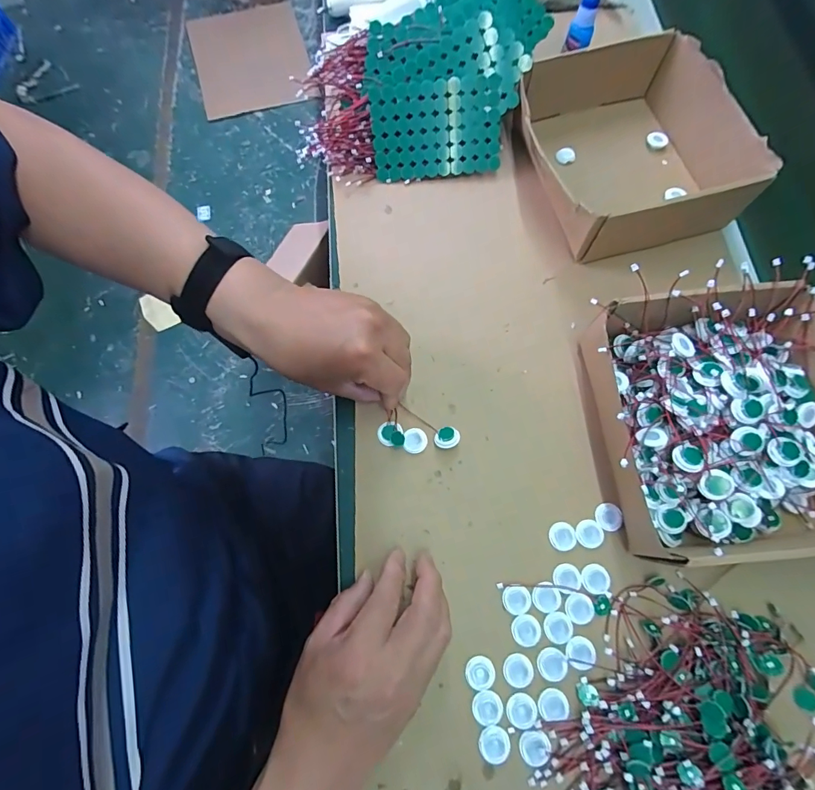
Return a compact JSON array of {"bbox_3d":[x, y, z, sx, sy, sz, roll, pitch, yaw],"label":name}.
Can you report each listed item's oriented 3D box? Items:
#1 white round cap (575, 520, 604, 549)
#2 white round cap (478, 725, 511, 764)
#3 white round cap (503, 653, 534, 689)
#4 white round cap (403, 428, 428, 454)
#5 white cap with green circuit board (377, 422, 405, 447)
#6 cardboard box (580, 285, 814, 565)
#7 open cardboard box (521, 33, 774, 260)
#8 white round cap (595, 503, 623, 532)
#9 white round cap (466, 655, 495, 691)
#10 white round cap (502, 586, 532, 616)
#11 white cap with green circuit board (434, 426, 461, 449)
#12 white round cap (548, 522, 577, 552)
[{"bbox_3d":[0.156,0.119,0.354,0.023,0.004,0.022,0,72,0],"label":"white round cap"},{"bbox_3d":[0.065,0.262,0.309,0.023,0.004,0.022,0,72,0],"label":"white round cap"},{"bbox_3d":[0.087,0.216,0.323,0.023,0.004,0.023,0,72,0],"label":"white round cap"},{"bbox_3d":[0.008,0.042,0.381,0.021,0.005,0.023,0,72,0],"label":"white round cap"},{"bbox_3d":[-0.015,0.036,0.378,0.026,0.010,0.021,13,73,4],"label":"white cap with green circuit board"},{"bbox_3d":[0.266,0.019,0.350,0.187,0.069,0.213,-7,72,-2],"label":"cardboard box"},{"bbox_3d":[0.227,-0.261,0.440,0.194,0.073,0.210,-14,73,-4],"label":"open cardboard box"},{"bbox_3d":[0.175,0.105,0.357,0.022,0.004,0.023,0,72,0],"label":"white round cap"},{"bbox_3d":[0.057,0.218,0.324,0.022,0.004,0.022,0,72,0],"label":"white round cap"},{"bbox_3d":[0.090,0.169,0.339,0.023,0.004,0.021,0,72,0],"label":"white round cap"},{"bbox_3d":[0.036,0.040,0.376,0.020,0.014,0.021,0,72,0],"label":"white cap with green circuit board"},{"bbox_3d":[0.133,0.121,0.354,0.022,0.004,0.023,0,72,0],"label":"white round cap"}]

